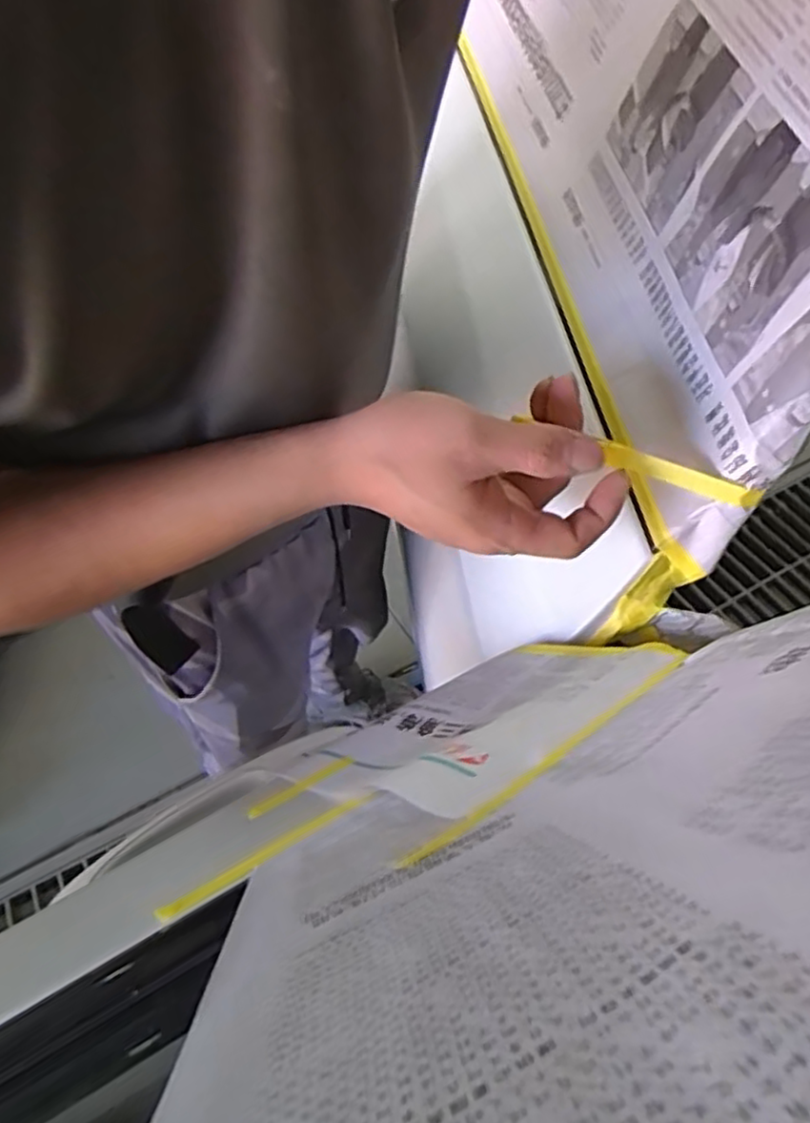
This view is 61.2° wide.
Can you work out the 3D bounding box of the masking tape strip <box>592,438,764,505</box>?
[{"bbox_3d":[0.133,-0.042,0.336,0.079,0.010,0.010,22,57,8],"label":"masking tape strip"}]

